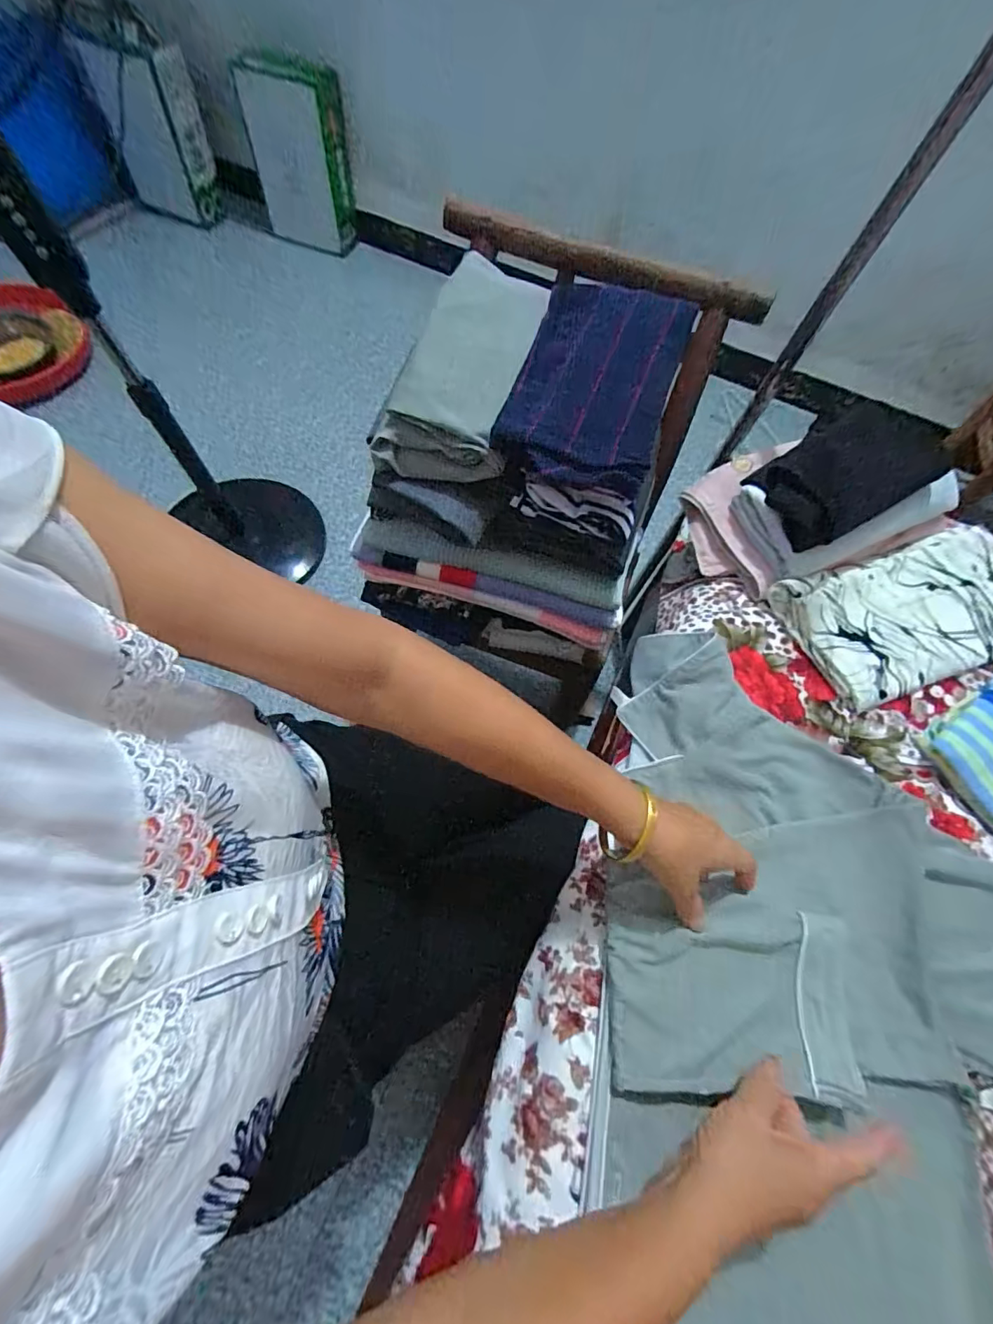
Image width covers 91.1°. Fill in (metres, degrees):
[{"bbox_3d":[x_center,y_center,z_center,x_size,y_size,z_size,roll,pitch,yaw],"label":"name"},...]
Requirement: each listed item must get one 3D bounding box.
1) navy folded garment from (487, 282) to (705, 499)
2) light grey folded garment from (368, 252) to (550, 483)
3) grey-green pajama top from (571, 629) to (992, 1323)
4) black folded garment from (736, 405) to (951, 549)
[{"bbox_3d":[0.101,-0.286,0.503,0.151,0.081,0.208,20,63,4],"label":"navy folded garment"},{"bbox_3d":[-0.030,-0.316,0.515,0.125,0.051,0.253,18,81,6],"label":"light grey folded garment"},{"bbox_3d":[0.331,0.352,0.333,0.534,0.040,0.713,12,65,3],"label":"grey-green pajama top"},{"bbox_3d":[0.368,-0.201,0.513,0.164,0.062,0.126,-35,72,-21],"label":"black folded garment"}]

